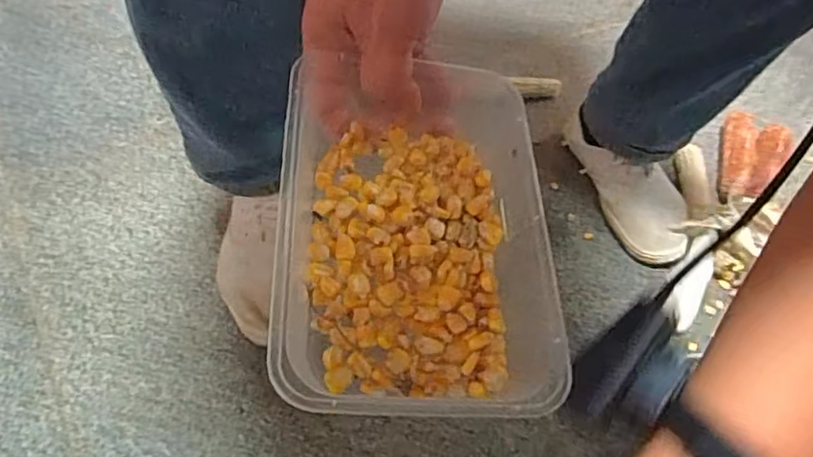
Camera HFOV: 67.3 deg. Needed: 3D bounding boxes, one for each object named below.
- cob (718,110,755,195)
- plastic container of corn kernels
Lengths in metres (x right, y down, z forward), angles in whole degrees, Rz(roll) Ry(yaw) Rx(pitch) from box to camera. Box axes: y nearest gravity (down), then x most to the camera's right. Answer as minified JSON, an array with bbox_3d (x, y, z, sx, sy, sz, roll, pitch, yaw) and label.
[{"bbox_3d":[0.433,-0.101,0.798,0.035,0.031,0.160,20,48,11],"label":"cob"},{"bbox_3d":[0.003,-0.004,0.269,0.119,0.049,0.180,0,47,-7],"label":"plastic container of corn kernels"}]

